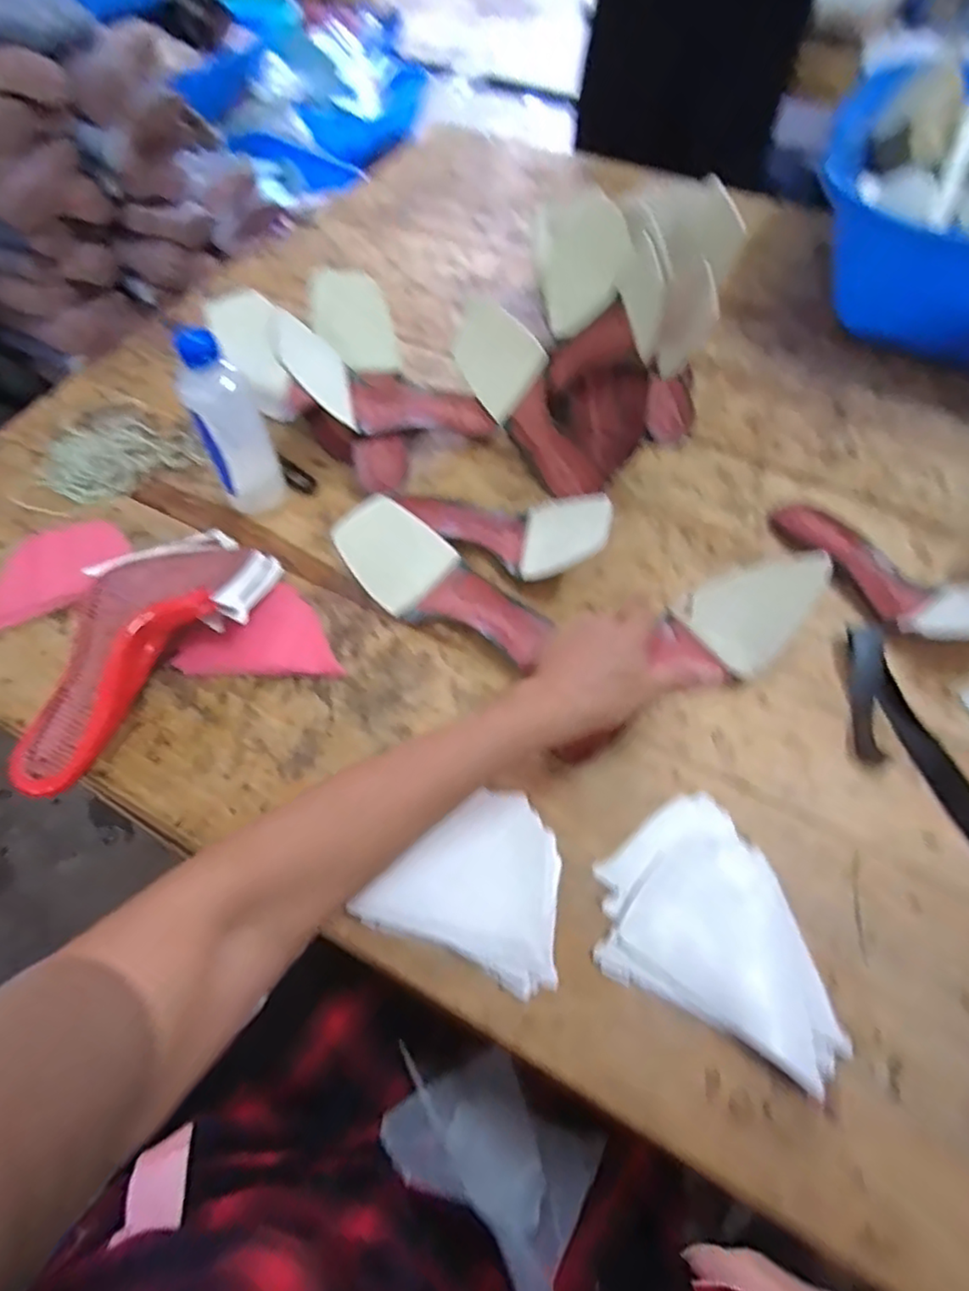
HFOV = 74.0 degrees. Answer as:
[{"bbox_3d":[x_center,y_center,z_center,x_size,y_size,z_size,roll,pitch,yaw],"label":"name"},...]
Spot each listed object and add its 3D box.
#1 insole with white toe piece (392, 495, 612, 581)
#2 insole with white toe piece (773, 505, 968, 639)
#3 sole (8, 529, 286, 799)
[{"bbox_3d":[0.020,-0.113,0.611,0.211,0.045,0.083,15,57,27],"label":"insole with white toe piece"},{"bbox_3d":[0.369,-0.066,0.578,0.082,0.045,0.239,-34,48,-20],"label":"insole with white toe piece"},{"bbox_3d":[-0.273,-0.006,0.523,0.115,0.070,0.266,19,59,12],"label":"sole"}]

